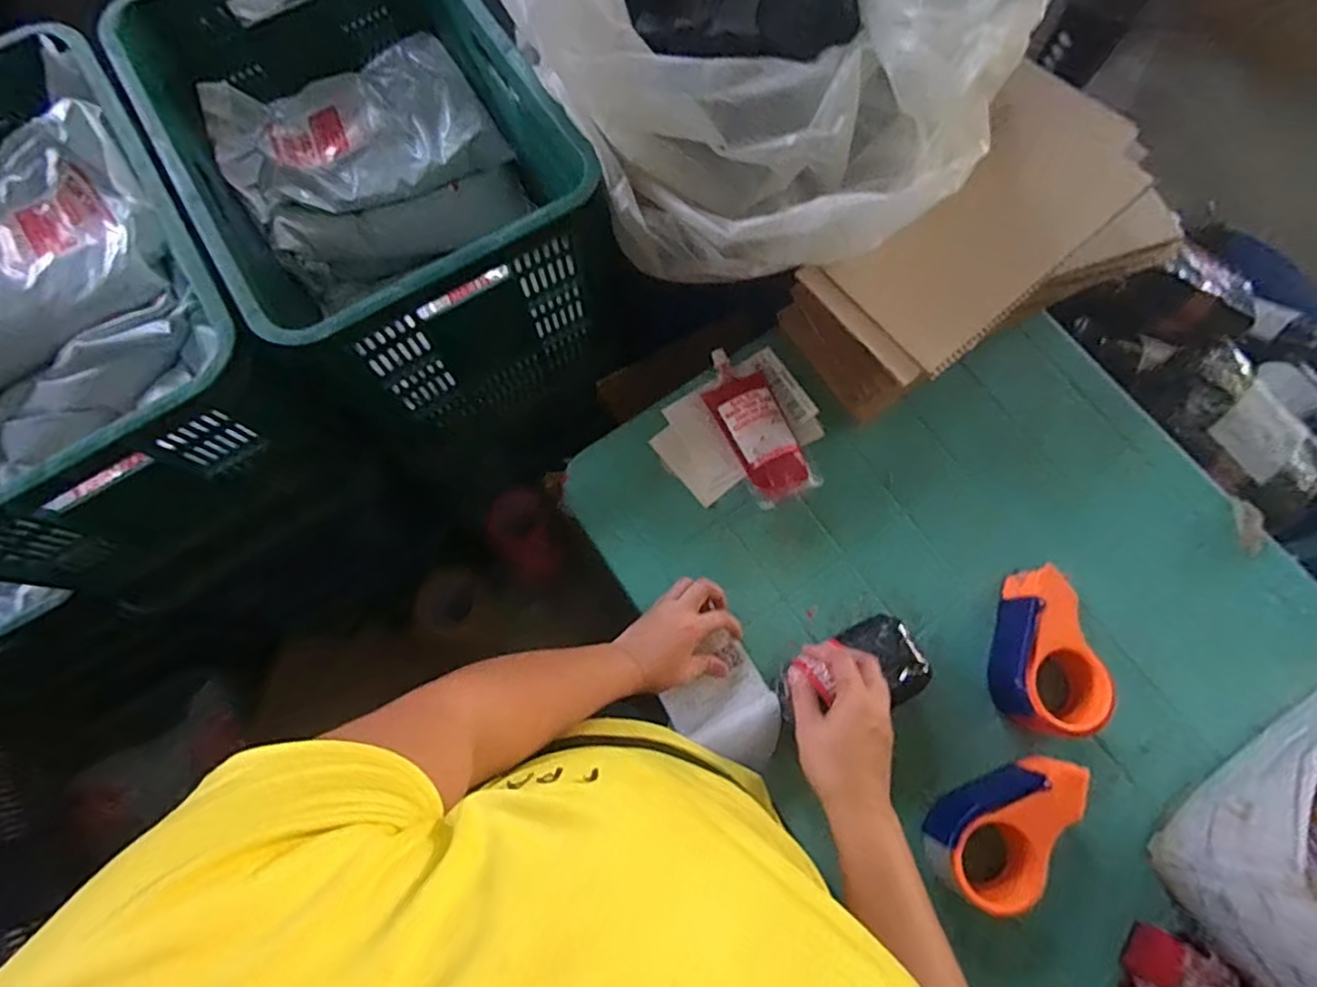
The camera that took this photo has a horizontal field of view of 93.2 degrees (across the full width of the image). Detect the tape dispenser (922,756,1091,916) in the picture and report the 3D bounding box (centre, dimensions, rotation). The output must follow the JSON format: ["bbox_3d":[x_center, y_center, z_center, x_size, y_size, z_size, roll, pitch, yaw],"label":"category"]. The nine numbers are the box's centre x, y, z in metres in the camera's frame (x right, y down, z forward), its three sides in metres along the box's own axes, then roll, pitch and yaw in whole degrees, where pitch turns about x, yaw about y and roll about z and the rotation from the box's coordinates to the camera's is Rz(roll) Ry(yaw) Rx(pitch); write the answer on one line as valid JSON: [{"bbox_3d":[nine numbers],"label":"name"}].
[{"bbox_3d":[0.331,0.312,0.595,0.090,0.061,0.158,38,77,11],"label":"tape dispenser"}]

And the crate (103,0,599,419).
[{"bbox_3d":[-0.343,-0.399,0.770,0.379,0.247,0.562,-29,75,-7],"label":"crate"}]

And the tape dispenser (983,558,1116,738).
[{"bbox_3d":[0.406,0.165,0.640,0.111,0.068,0.153,23,75,8],"label":"tape dispenser"}]

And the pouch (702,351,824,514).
[{"bbox_3d":[0.110,-0.078,0.710,0.076,0.032,0.186,-25,74,-6],"label":"pouch"}]

